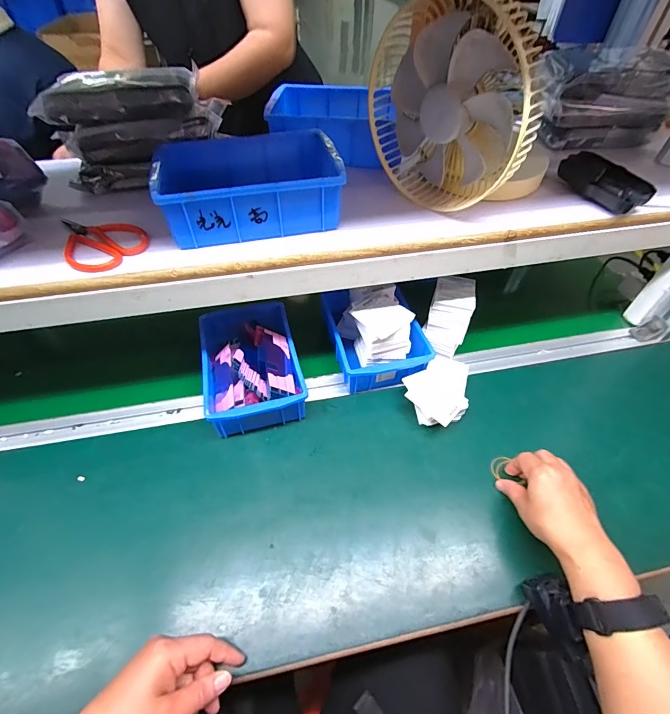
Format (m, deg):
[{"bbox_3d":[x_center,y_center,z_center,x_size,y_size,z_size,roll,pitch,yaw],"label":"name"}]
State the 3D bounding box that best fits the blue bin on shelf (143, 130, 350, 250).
[{"bbox_3d":[-0.097,-0.198,0.426,0.191,0.059,0.131,-12,53,-9],"label":"blue bin on shelf"}]

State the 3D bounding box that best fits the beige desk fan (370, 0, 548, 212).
[{"bbox_3d":[0.159,-0.288,0.425,0.150,0.183,0.193,-36,60,-25],"label":"beige desk fan"}]

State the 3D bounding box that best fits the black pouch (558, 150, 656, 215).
[{"bbox_3d":[0.339,-0.220,0.465,0.053,0.029,0.108,-21,55,-16],"label":"black pouch"}]

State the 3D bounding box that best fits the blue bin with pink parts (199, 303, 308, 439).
[{"bbox_3d":[-0.123,0.009,0.542,0.131,0.085,0.196,-13,53,-10],"label":"blue bin with pink parts"}]

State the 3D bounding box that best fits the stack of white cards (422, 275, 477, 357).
[{"bbox_3d":[0.177,-0.063,0.571,0.066,0.097,0.081,18,54,14],"label":"stack of white cards"}]

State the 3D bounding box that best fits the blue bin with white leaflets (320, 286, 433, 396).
[{"bbox_3d":[0.062,-0.046,0.565,0.129,0.112,0.160,-11,52,-8],"label":"blue bin with white leaflets"}]

